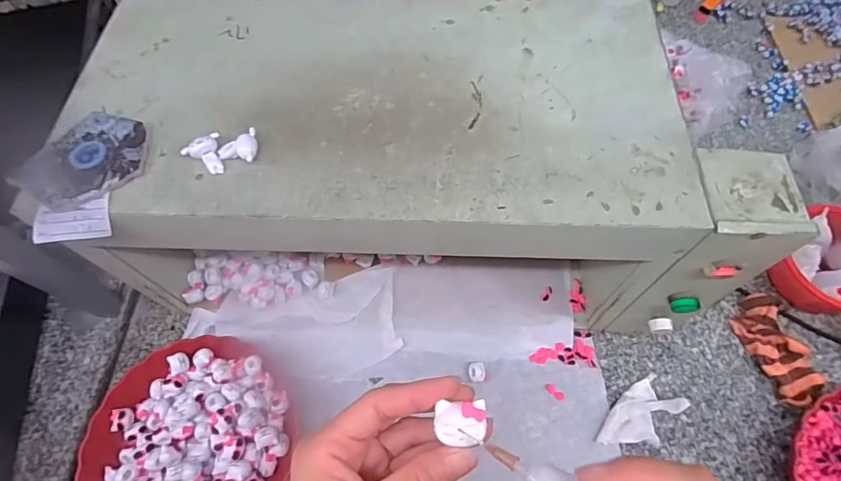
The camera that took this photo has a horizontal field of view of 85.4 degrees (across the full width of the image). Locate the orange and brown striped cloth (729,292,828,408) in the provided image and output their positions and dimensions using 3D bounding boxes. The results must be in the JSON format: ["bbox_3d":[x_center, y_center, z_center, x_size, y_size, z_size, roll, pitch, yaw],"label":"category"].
[{"bbox_3d":[0.464,0.137,0.591,0.069,0.025,0.137,-18,64,-8],"label":"orange and brown striped cloth"}]

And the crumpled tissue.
[{"bbox_3d":[0.272,0.220,0.561,0.063,0.014,0.109,39,70,19],"label":"crumpled tissue"}]

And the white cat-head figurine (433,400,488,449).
[{"bbox_3d":[0.020,0.089,0.224,0.024,0.007,0.020,4,63,3],"label":"white cat-head figurine"}]

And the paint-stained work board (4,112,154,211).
[{"bbox_3d":[-0.295,-0.073,0.405,0.090,0.008,0.102,29,67,15],"label":"paint-stained work board"}]

